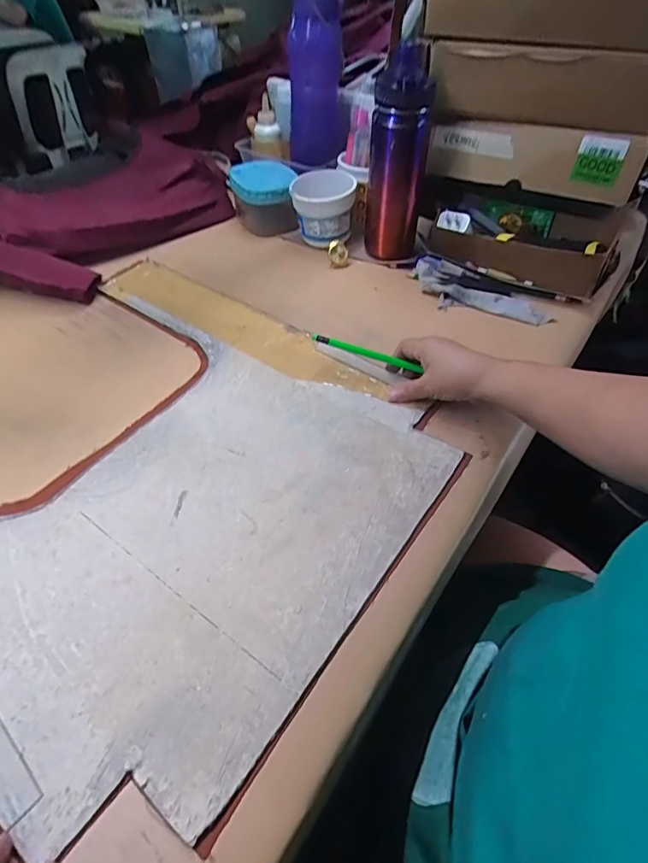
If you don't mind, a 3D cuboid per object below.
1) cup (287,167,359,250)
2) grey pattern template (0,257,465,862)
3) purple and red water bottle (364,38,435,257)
[{"bbox_3d":[-0.003,-0.322,0.700,0.089,0.088,0.093,0,49,0],"label":"cup"},{"bbox_3d":[-0.168,0.020,0.448,0.479,0.010,0.443,29,55,22],"label":"grey pattern template"},{"bbox_3d":[0.096,-0.346,0.627,0.073,0.232,0.074,7,49,6],"label":"purple and red water bottle"}]

